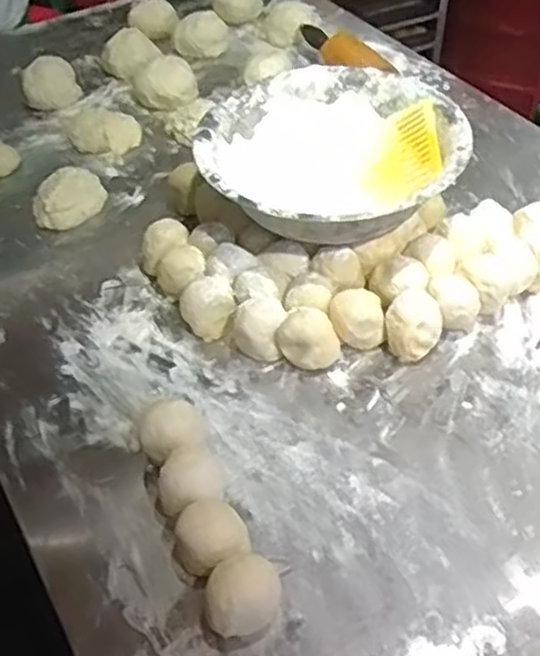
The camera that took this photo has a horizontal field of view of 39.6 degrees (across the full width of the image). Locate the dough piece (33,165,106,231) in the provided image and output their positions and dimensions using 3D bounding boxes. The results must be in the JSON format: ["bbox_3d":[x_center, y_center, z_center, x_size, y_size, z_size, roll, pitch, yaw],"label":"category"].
[{"bbox_3d":[-0.242,-0.161,0.912,0.065,0.043,0.083,6,47,9],"label":"dough piece"}]

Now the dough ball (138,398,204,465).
[{"bbox_3d":[-0.085,0.095,0.651,0.054,0.055,0.050,-2,47,2],"label":"dough ball"}]

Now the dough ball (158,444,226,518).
[{"bbox_3d":[-0.065,0.126,0.623,0.055,0.050,0.054,-2,47,2],"label":"dough ball"}]

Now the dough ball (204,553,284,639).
[{"bbox_3d":[-0.019,0.196,0.552,0.057,0.055,0.043,-14,47,-10],"label":"dough ball"}]

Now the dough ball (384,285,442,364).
[{"bbox_3d":[0.141,-0.001,0.735,0.051,0.049,0.055,-2,47,2],"label":"dough ball"}]

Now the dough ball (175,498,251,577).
[{"bbox_3d":[-0.047,0.166,0.581,0.048,0.053,0.056,-25,50,-19],"label":"dough ball"}]

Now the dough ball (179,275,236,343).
[{"bbox_3d":[-0.062,-0.020,0.762,0.049,0.050,0.051,-2,47,2],"label":"dough ball"}]

